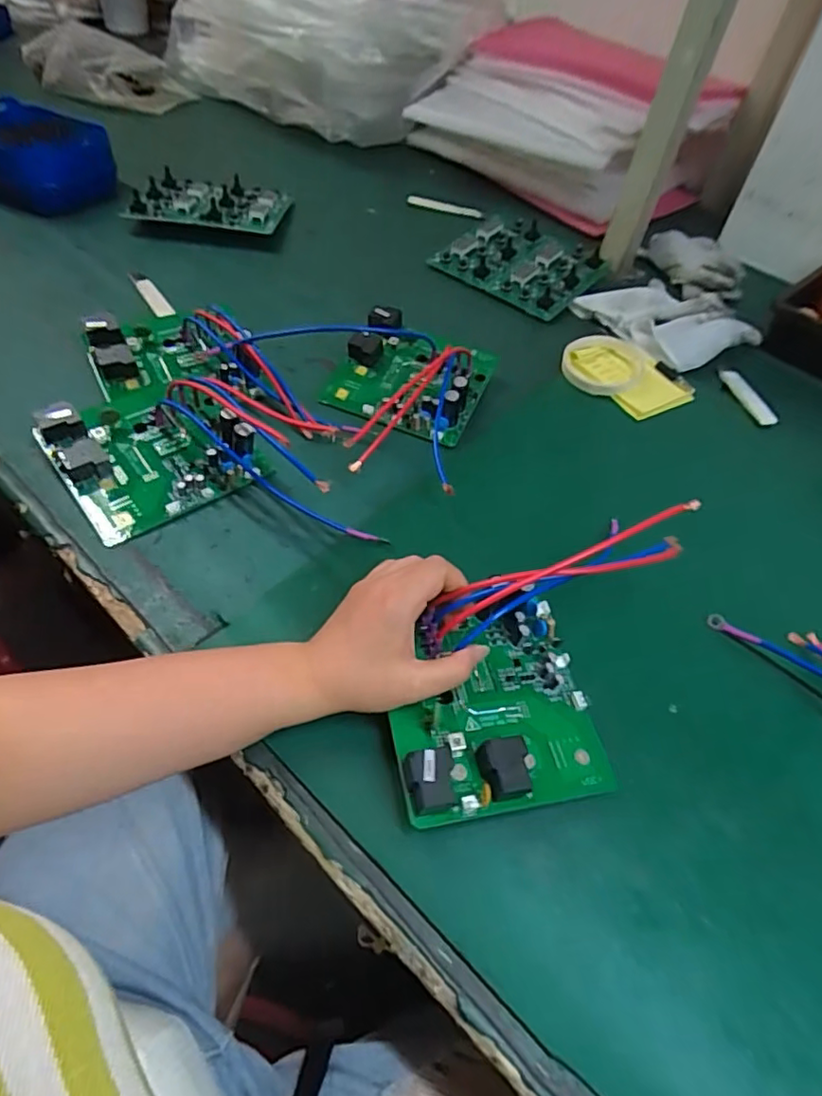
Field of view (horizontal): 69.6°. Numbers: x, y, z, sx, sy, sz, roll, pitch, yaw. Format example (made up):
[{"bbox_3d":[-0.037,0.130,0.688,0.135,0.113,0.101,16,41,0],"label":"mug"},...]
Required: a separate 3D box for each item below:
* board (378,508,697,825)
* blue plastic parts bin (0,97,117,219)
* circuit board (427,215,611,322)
[{"bbox_3d":[0.091,0.074,0.378,0.211,0.096,0.140,-8,54,-10],"label":"board"},{"bbox_3d":[-0.545,-0.572,0.856,0.201,0.079,0.148,21,52,11],"label":"blue plastic parts bin"},{"bbox_3d":[0.153,-0.396,0.814,0.193,0.026,0.158,34,55,20],"label":"circuit board"}]

